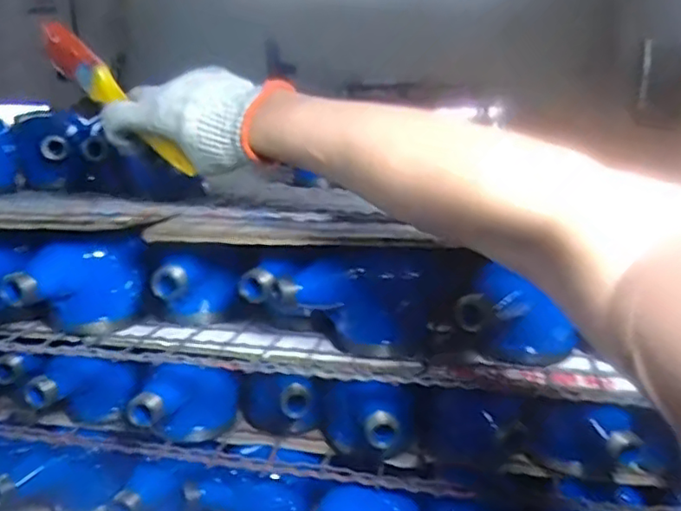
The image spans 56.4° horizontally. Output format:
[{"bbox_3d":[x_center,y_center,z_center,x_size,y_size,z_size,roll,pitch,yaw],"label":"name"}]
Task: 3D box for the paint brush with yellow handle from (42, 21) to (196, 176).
[{"bbox_3d":[-0.178,-0.122,0.503,0.165,0.033,0.016,45,22,5],"label":"paint brush with yellow handle"}]

